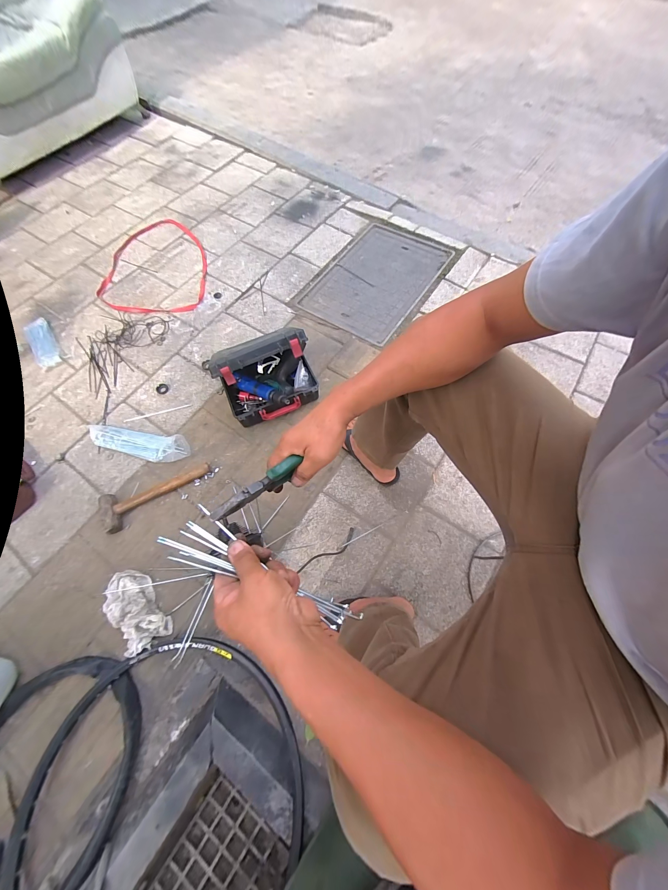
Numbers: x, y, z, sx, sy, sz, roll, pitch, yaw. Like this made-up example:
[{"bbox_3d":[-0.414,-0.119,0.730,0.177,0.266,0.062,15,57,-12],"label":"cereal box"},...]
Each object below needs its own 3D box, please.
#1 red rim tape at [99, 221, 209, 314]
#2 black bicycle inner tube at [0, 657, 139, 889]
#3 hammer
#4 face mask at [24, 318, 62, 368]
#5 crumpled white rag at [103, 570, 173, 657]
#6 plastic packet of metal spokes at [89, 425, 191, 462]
[{"bbox_3d":[-0.758,-0.771,1.234,0.442,0.026,0.540,-1,66,2],"label":"red rim tape"},{"bbox_3d":[-0.644,0.764,0.568,0.356,0.044,0.591,23,69,12],"label":"black bicycle inner tube"},{"bbox_3d":[-0.519,0.151,0.845,0.323,0.044,0.111,-22,69,-9],"label":"hammer"},{"bbox_3d":[-1.085,-0.383,1.076,0.081,0.015,0.240,-31,74,-17],"label":"face mask"},{"bbox_3d":[-0.500,0.407,0.728,0.098,0.053,0.203,-36,72,-14],"label":"crumpled white rag"},{"bbox_3d":[-0.616,-0.004,0.919,0.322,0.026,0.089,8,67,6],"label":"plastic packet of metal spokes"}]

